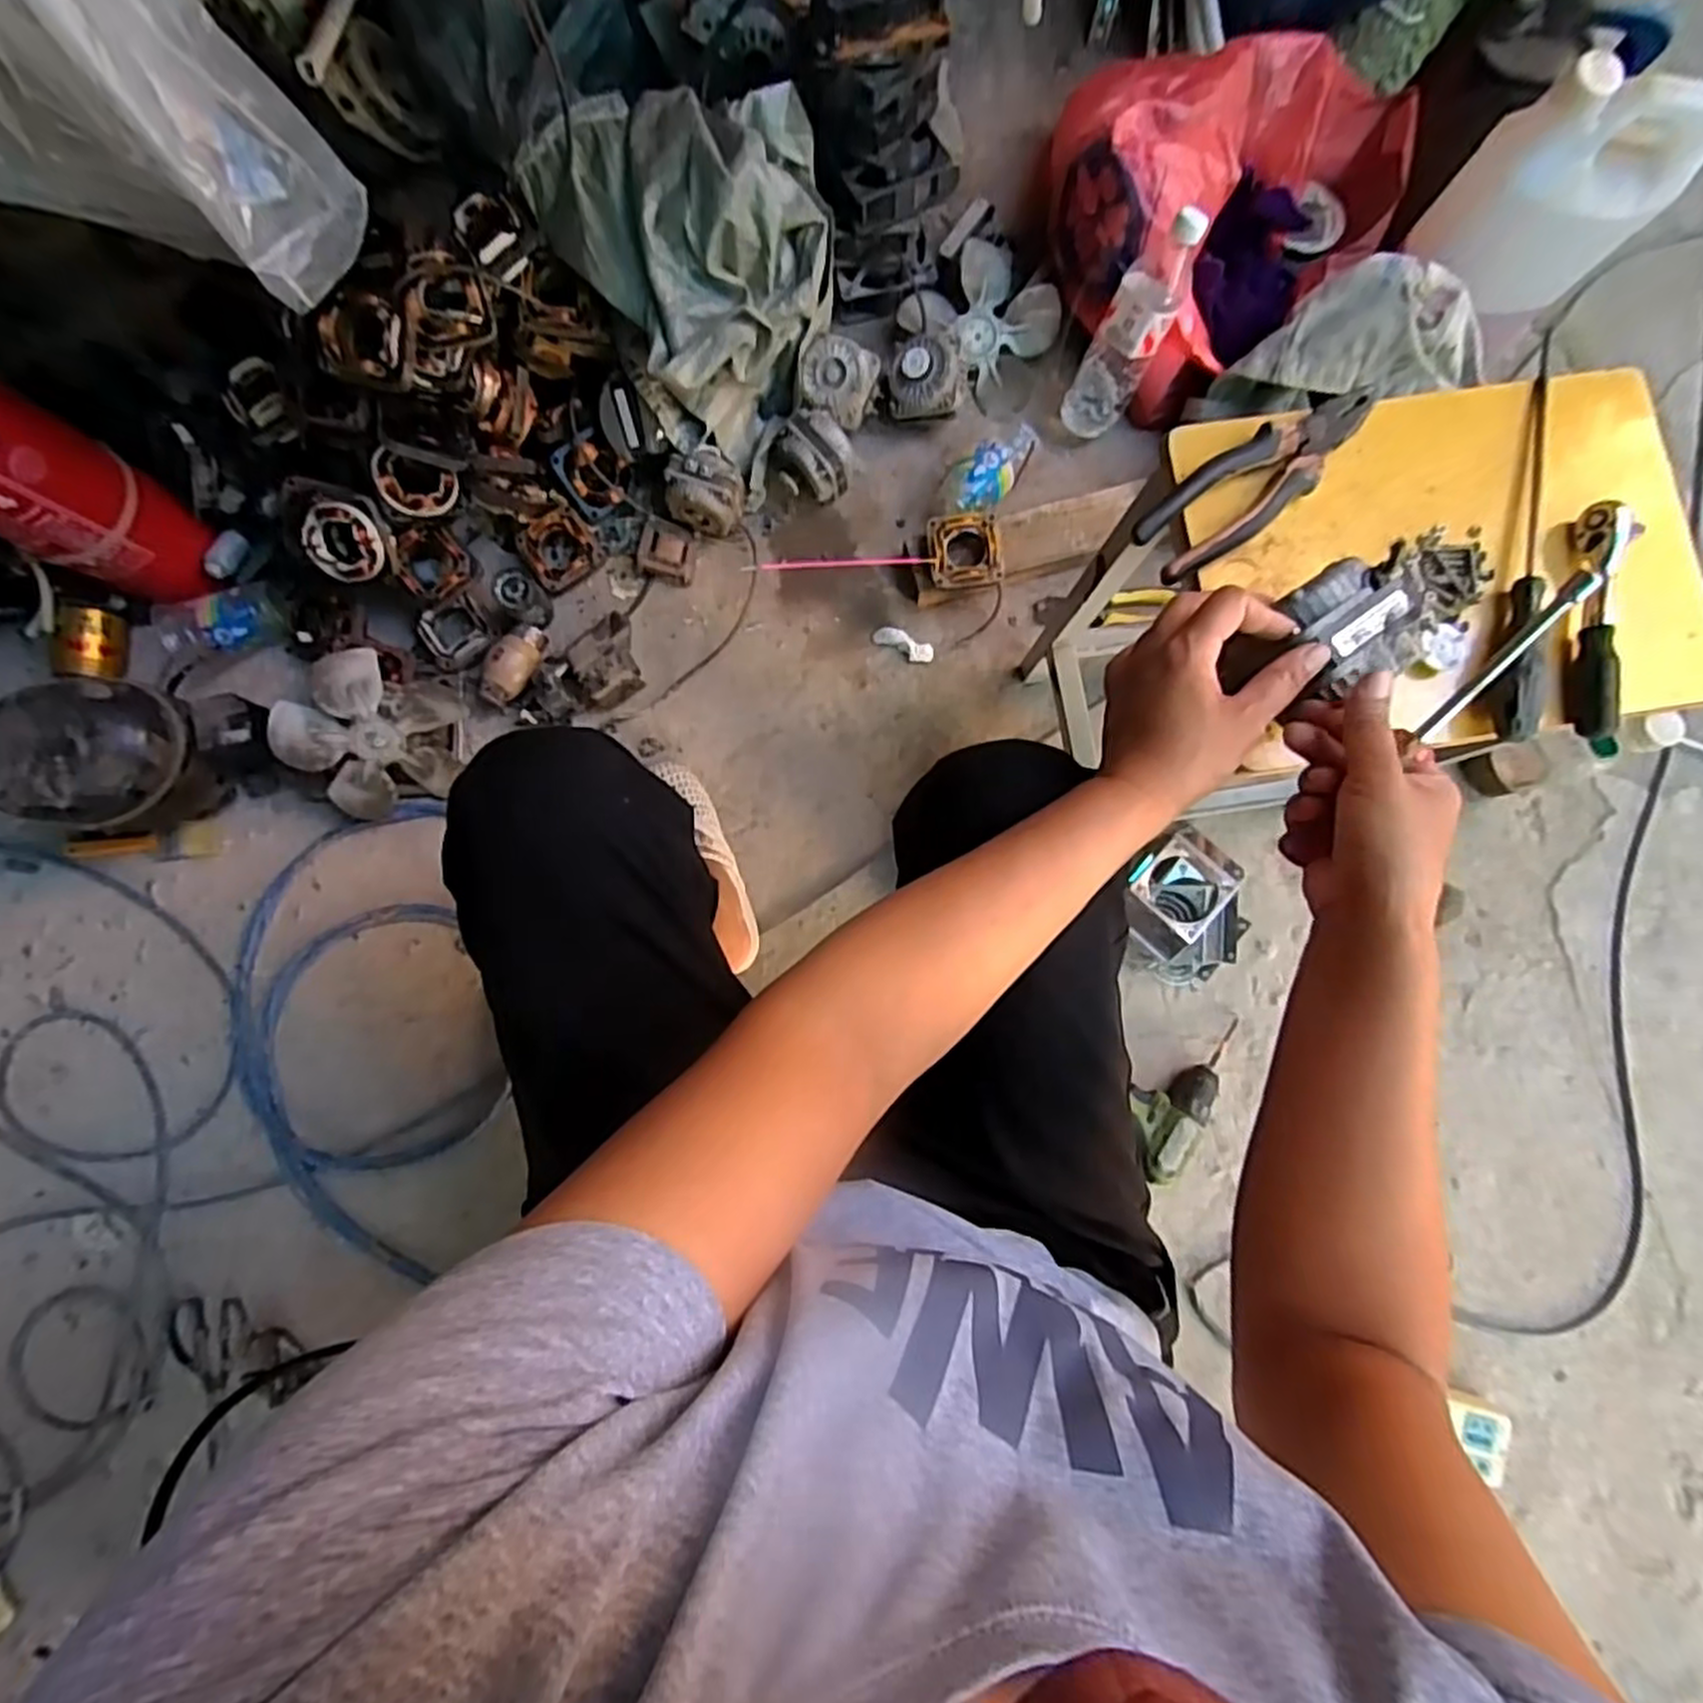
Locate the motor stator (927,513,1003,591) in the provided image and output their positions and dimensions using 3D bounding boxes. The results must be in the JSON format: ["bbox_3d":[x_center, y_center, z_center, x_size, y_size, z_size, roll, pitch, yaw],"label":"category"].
[{"bbox_3d":[0.127,-0.341,0.888,0.077,0.025,0.079,-8,85,0],"label":"motor stator"}]

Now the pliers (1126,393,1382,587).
[{"bbox_3d":[0.261,-0.238,0.502,0.179,0.014,0.054,-35,85,-3],"label":"pliers"}]

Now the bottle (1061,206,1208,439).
[{"bbox_3d":[0.308,-0.572,0.865,0.065,0.225,0.057,32,58,2],"label":"bottle"}]

